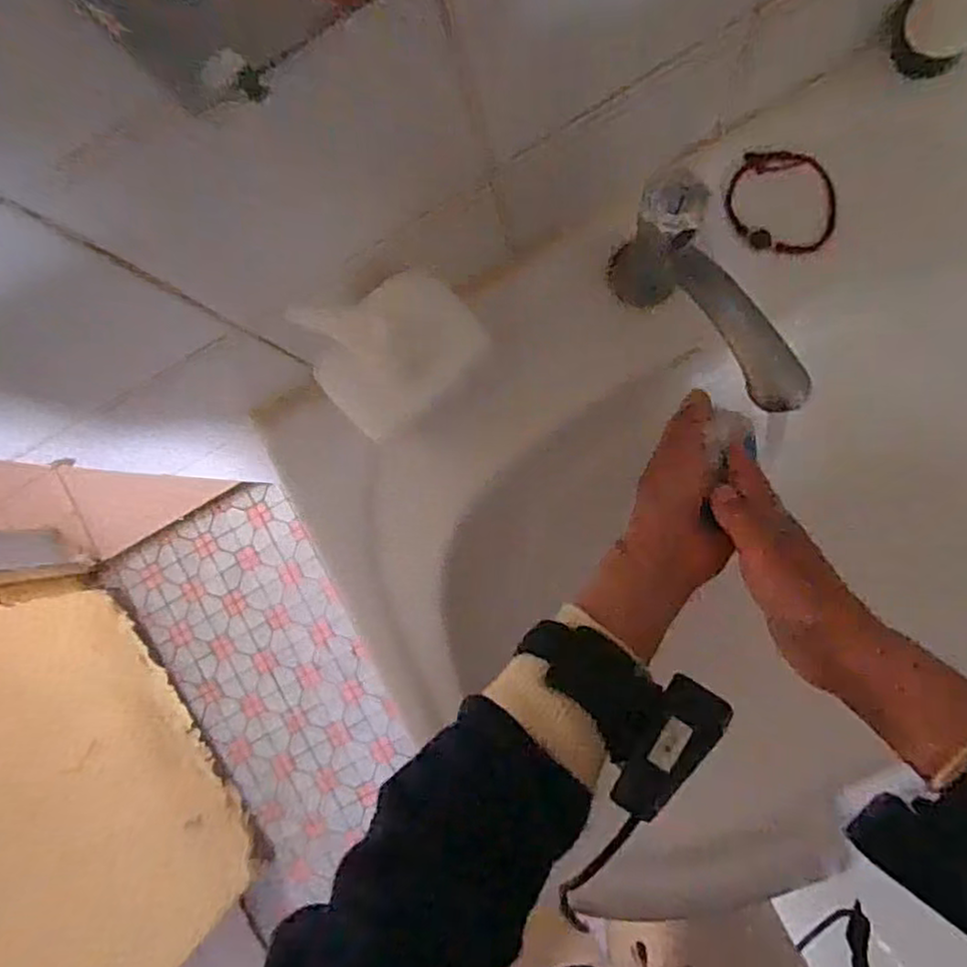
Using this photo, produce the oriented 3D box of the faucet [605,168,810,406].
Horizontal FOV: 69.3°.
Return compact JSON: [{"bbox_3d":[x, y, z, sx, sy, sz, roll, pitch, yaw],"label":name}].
[{"bbox_3d":[0.121,-0.095,0.405,0.053,0.099,0.145,-27,85,6],"label":"faucet"}]

